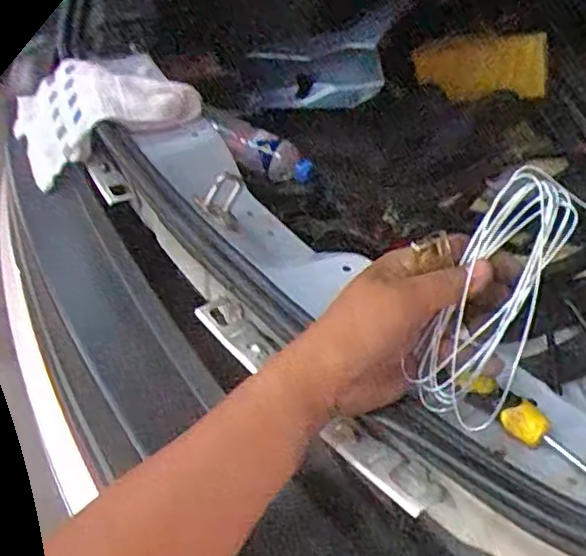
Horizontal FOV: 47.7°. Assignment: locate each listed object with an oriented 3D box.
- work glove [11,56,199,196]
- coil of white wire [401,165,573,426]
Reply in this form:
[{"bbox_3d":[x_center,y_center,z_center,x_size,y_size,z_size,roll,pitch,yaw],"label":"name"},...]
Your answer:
[{"bbox_3d":[-0.232,-0.201,0.832,0.222,0.102,0.166,-11,40,-16],"label":"work glove"},{"bbox_3d":[0.130,0.017,0.423,0.055,0.166,0.027,29,15,30],"label":"coil of white wire"}]

